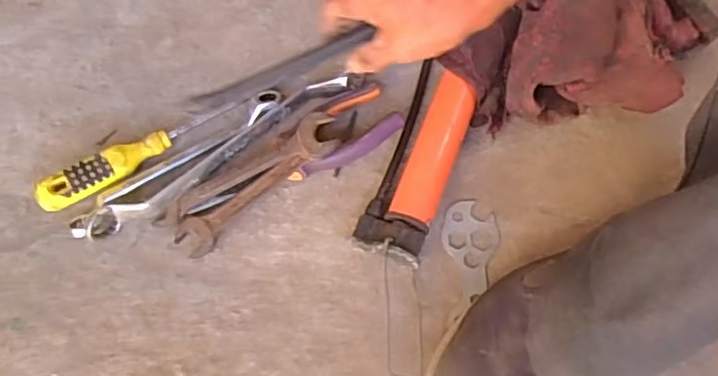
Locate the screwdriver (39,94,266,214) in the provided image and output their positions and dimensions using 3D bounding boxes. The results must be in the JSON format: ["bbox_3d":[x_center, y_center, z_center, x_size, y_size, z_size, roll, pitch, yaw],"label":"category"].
[{"bbox_3d":[-0.163,-0.032,0.496,0.181,0.030,0.023,-30,75,-11],"label":"screwdriver"}]

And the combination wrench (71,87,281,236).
[{"bbox_3d":[-0.144,-0.024,0.499,0.190,0.009,0.023,-36,77,-12],"label":"combination wrench"}]

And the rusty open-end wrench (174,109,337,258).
[{"bbox_3d":[-0.078,-0.003,0.489,0.149,0.009,0.031,-40,77,-1],"label":"rusty open-end wrench"}]

